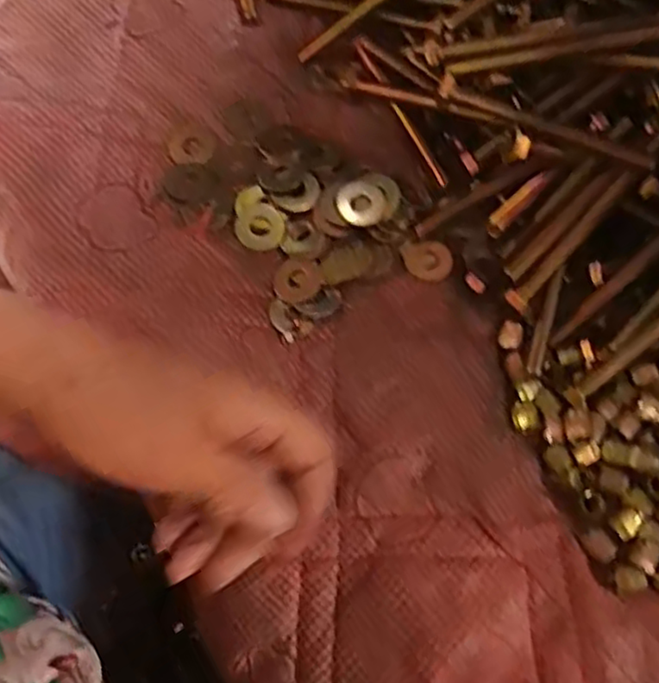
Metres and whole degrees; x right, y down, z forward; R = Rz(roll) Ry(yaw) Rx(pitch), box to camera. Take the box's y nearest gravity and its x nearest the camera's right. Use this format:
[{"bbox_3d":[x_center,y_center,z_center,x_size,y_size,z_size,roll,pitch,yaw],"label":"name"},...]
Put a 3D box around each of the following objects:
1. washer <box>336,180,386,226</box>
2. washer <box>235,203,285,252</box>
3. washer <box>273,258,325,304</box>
[{"bbox_3d":[0.016,-0.071,0.344,0.025,0.004,0.024,-33,73,-12],"label":"washer"},{"bbox_3d":[-0.035,-0.057,0.341,0.024,0.006,0.023,0,69,0],"label":"washer"},{"bbox_3d":[-0.016,-0.031,0.335,0.025,0.004,0.022,-26,72,-10],"label":"washer"}]

